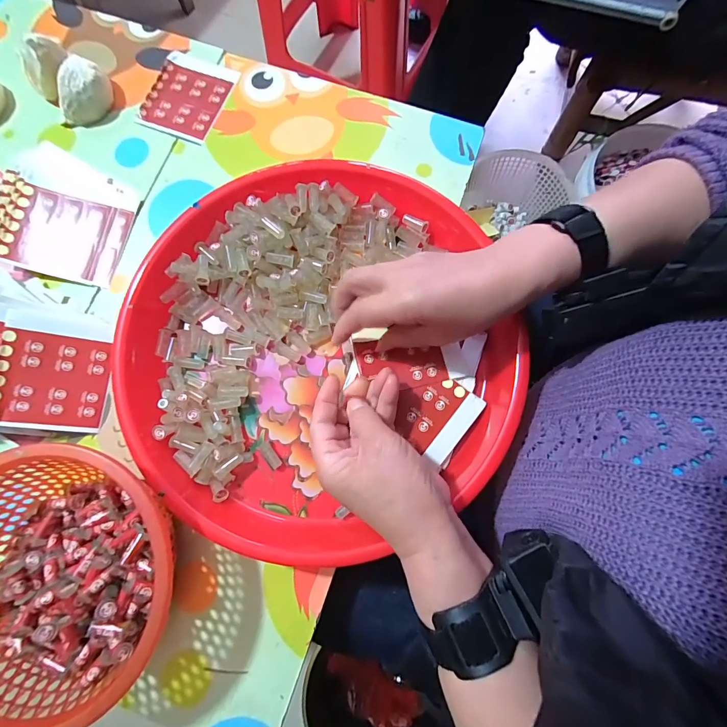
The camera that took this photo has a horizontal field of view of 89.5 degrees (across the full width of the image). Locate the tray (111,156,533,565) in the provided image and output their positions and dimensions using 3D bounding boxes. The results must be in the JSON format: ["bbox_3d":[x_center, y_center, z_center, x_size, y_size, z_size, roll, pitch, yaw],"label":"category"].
[{"bbox_3d":[-0.036,-0.014,0.314,0.321,0.037,0.320,0,80,1],"label":"tray"}]

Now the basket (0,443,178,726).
[{"bbox_3d":[-0.215,0.149,0.264,0.173,0.060,0.168,0,80,1],"label":"basket"}]

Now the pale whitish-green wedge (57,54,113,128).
[{"bbox_3d":[-0.285,-0.276,0.375,0.036,0.032,0.057,20,81,5],"label":"pale whitish-green wedge"}]

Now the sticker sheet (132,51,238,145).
[{"bbox_3d":[-0.187,-0.286,0.394,0.083,0.005,0.096,20,78,4],"label":"sticker sheet"}]

